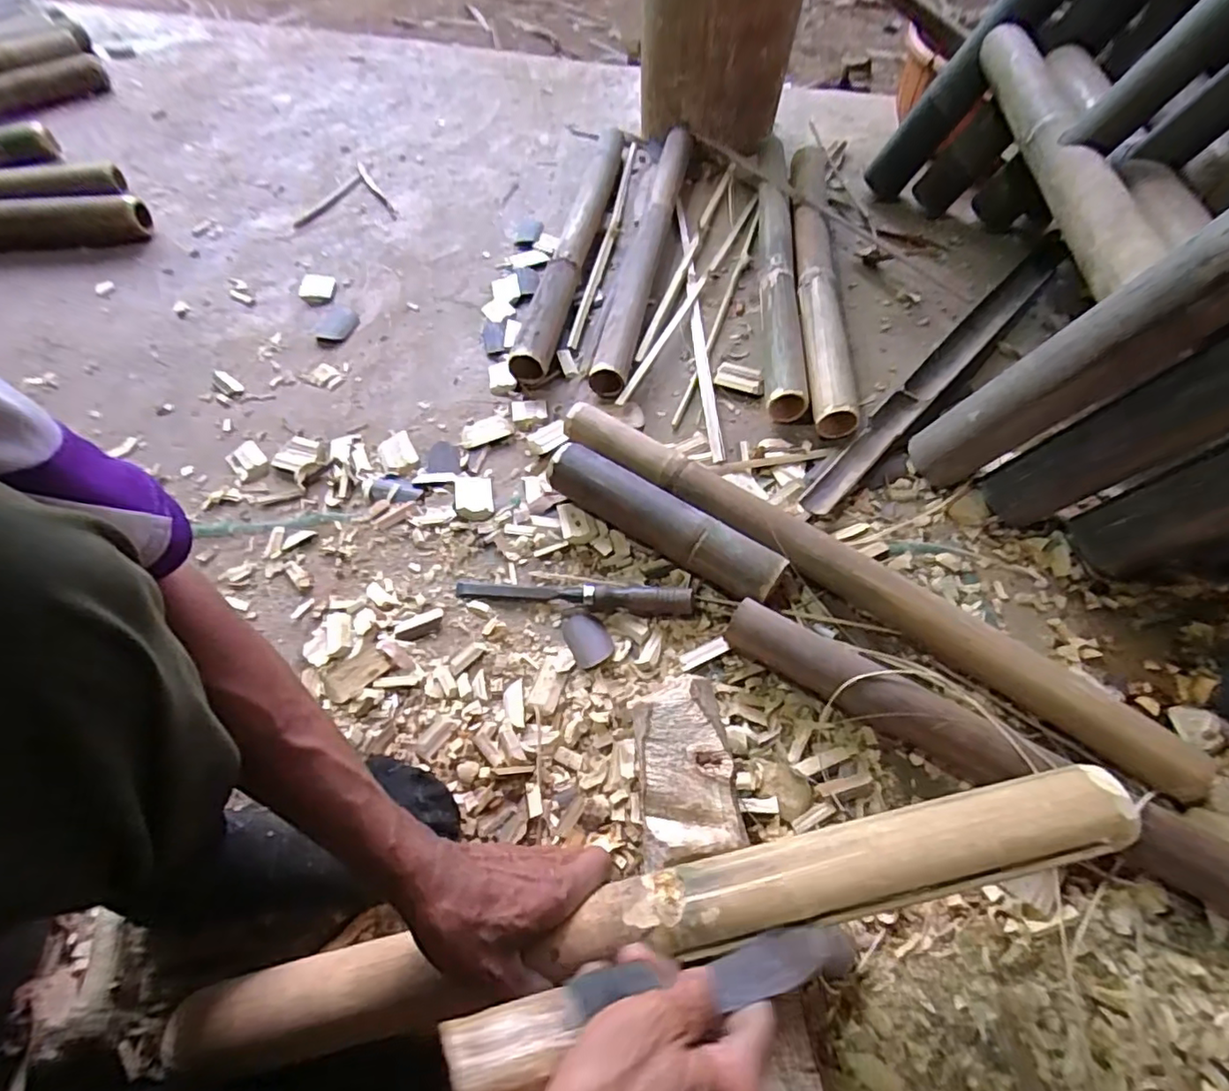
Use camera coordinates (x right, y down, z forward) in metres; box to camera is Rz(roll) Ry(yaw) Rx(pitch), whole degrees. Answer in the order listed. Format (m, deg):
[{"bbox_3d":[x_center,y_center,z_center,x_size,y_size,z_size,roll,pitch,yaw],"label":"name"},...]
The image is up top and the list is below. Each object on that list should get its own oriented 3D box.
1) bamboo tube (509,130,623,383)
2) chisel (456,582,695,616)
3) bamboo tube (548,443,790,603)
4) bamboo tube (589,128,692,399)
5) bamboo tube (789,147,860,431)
[{"bbox_3d":[-0.059,-0.483,0.926,0.054,0.052,0.619,8,59,7],"label":"bamboo tube"},{"bbox_3d":[-0.042,0.046,0.607,0.242,0.028,0.027,6,58,5],"label":"chisel"},{"bbox_3d":[0.051,-0.023,0.622,0.255,0.063,0.058,31,64,19],"label":"bamboo tube"},{"bbox_3d":[0.048,-0.468,0.919,0.062,0.049,0.624,10,59,8],"label":"bamboo tube"},{"bbox_3d":[0.297,-0.420,0.878,0.072,0.061,0.645,5,58,5],"label":"bamboo tube"}]

